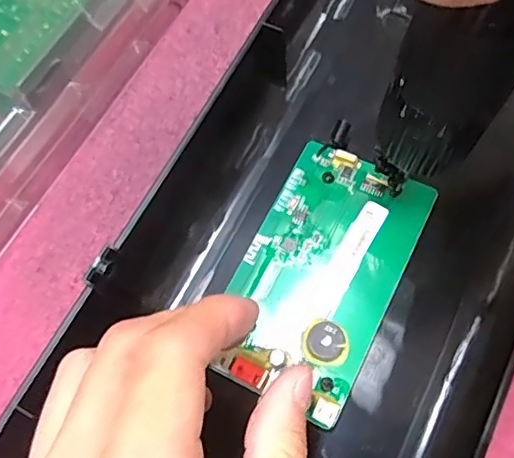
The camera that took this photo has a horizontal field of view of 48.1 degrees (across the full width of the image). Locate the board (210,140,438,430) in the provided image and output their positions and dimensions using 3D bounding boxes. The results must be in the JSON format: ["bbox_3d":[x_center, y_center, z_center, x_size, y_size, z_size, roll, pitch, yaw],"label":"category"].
[{"bbox_3d":[0.025,0.016,0.230,0.060,0.010,0.105,27,70,9],"label":"board"}]

